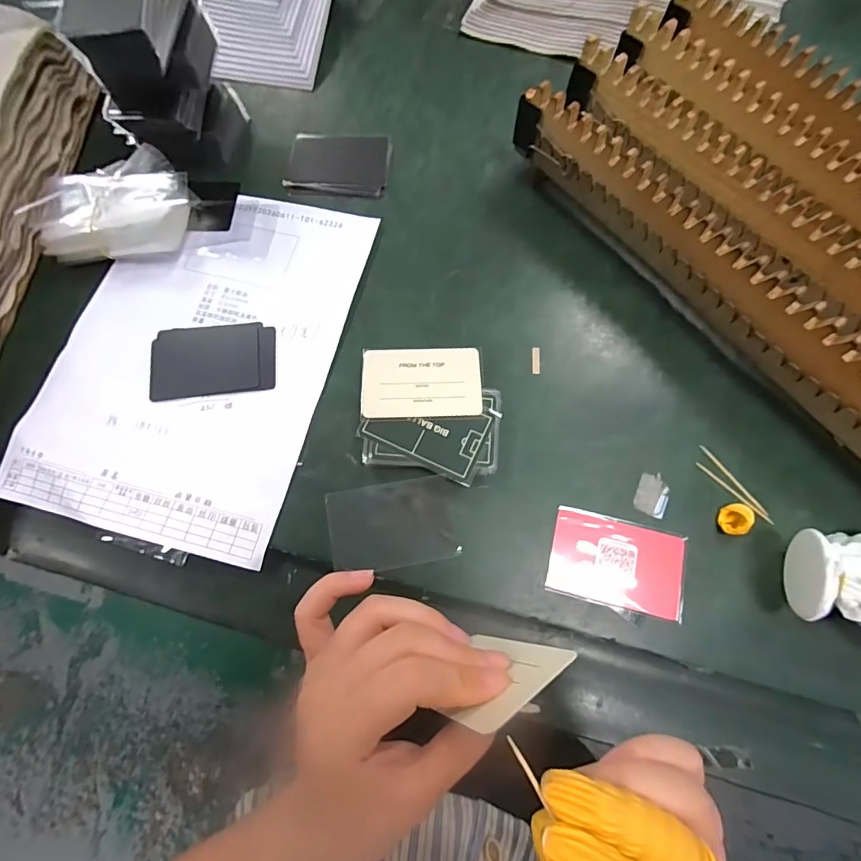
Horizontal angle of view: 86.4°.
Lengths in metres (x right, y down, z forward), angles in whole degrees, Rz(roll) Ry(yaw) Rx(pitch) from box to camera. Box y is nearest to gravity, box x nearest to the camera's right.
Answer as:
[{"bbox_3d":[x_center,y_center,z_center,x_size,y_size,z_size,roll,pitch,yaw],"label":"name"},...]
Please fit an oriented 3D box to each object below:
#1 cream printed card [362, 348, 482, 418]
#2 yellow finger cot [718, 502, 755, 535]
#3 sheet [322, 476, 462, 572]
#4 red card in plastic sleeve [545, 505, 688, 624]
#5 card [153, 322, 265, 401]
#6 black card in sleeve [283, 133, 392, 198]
[{"bbox_3d":[-0.006,-0.035,0.330,0.083,0.004,0.054,-1,70,-2],"label":"cream printed card"},{"bbox_3d":[0.206,0.059,0.308,0.014,0.017,0.022,10,75,4],"label":"yellow finger cot"},{"bbox_3d":[-0.025,0.065,0.317,0.086,0.004,0.057,-9,75,-7],"label":"sheet"},{"bbox_3d":[0.126,0.089,0.309,0.088,0.004,0.056,13,76,5],"label":"red card in plastic sleeve"},{"bbox_3d":[-0.175,-0.055,0.358,0.083,0.006,0.059,-6,75,-1],"label":"card"},{"bbox_3d":[-0.083,-0.239,0.413,0.091,0.006,0.066,5,75,2],"label":"black card in sleeve"}]

